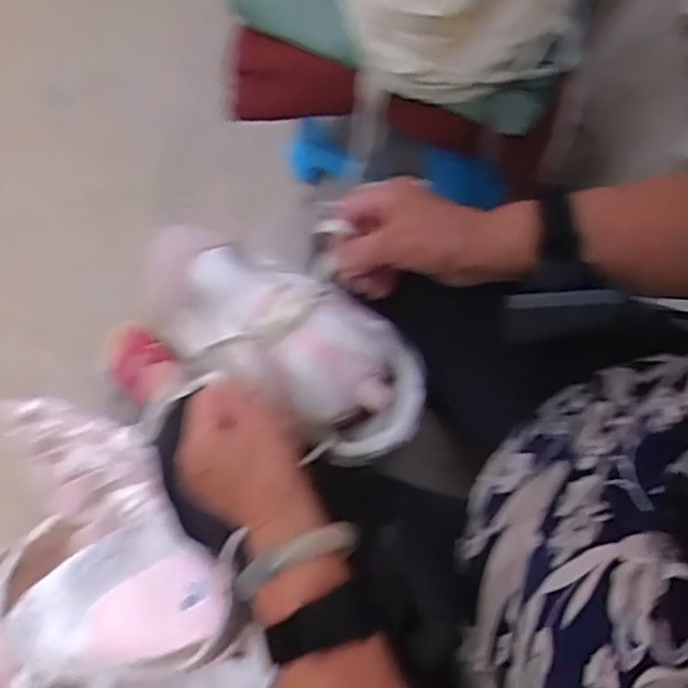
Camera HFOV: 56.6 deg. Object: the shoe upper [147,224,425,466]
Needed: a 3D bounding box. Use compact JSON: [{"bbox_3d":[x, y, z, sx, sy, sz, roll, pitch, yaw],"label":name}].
[{"bbox_3d":[-0.044,-0.005,0.490,0.228,0.059,0.107,32,81,6],"label":"shoe upper"}]

